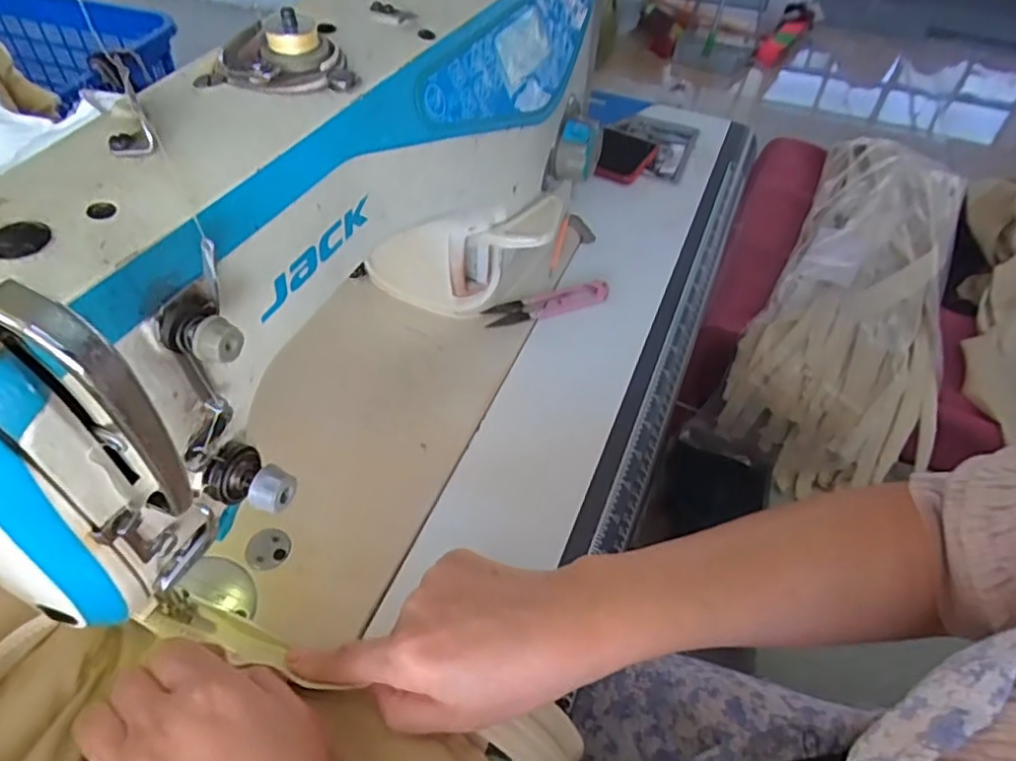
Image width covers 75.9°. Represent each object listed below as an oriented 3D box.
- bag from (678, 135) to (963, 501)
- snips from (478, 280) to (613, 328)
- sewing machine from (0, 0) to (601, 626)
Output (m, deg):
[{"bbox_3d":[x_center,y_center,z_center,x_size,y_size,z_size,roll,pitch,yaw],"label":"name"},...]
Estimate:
[{"bbox_3d":[0.465,-0.096,0.857,0.240,0.167,0.560,27,53,19],"label":"bag"},{"bbox_3d":[0.030,-0.061,0.508,0.098,0.015,0.022,-15,52,-15],"label":"snips"},{"bbox_3d":[-0.059,-0.098,0.371,0.118,0.204,0.468,19,51,13],"label":"sewing machine"}]

